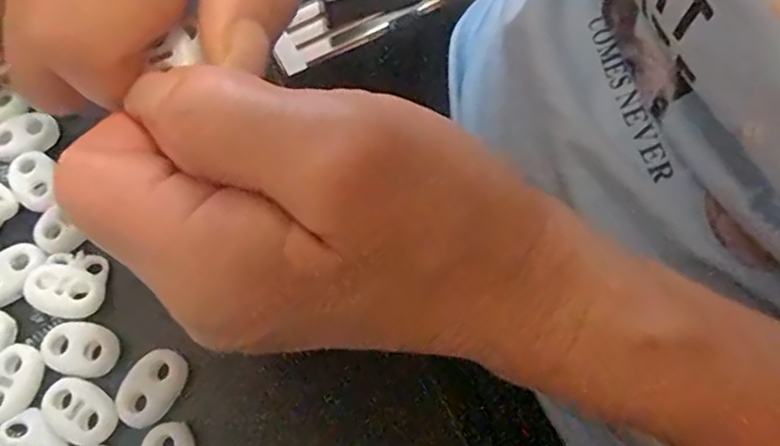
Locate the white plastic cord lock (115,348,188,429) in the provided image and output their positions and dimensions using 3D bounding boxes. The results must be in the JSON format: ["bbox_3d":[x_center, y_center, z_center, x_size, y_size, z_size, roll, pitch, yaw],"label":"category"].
[{"bbox_3d":[-0.069,0.046,0.170,0.015,0.004,0.022,32,72,14],"label":"white plastic cord lock"}]

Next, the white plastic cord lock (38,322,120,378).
[{"bbox_3d":[-0.092,0.037,0.177,0.023,0.004,0.015,8,69,5],"label":"white plastic cord lock"}]

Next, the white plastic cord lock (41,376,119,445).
[{"bbox_3d":[-0.088,0.053,0.168,0.022,0.004,0.015,31,72,13],"label":"white plastic cord lock"}]

